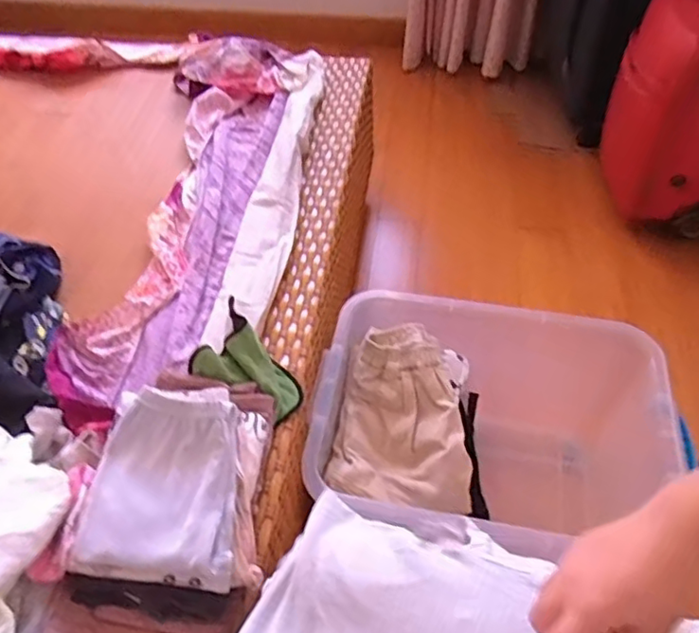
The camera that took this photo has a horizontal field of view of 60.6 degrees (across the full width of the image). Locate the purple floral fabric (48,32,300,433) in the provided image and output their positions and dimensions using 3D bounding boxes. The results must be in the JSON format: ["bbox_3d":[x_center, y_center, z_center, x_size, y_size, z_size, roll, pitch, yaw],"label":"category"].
[{"bbox_3d":[-0.291,-0.239,1.104,0.242,0.080,1.017,3,51,3],"label":"purple floral fabric"}]

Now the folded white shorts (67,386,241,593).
[{"bbox_3d":[-0.210,0.179,0.663,0.167,0.066,0.211,-1,51,-1],"label":"folded white shorts"}]

